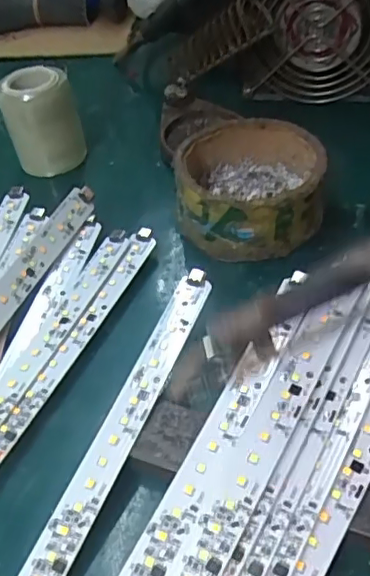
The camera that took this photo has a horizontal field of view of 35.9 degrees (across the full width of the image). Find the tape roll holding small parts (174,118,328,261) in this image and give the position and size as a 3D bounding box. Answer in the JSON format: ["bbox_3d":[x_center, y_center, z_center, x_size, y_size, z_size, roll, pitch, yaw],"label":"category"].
[{"bbox_3d":[0.039,-0.061,0.348,0.085,0.047,0.083,-2,46,6],"label":"tape roll holding small parts"}]

